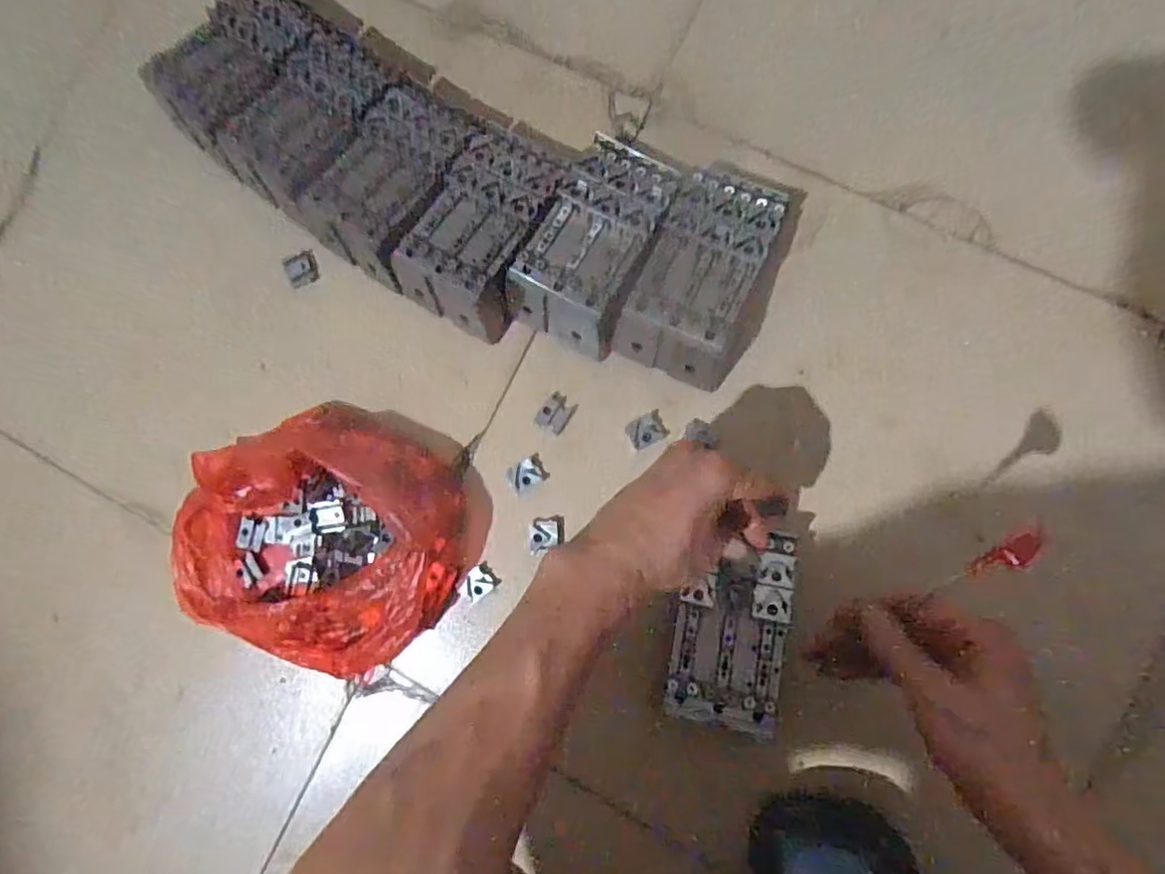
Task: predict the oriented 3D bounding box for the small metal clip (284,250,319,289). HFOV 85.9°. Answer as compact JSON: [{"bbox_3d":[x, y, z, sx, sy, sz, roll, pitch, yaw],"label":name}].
[{"bbox_3d":[-0.234,-0.140,0.525,0.027,0.010,0.022,-26,86,6],"label":"small metal clip"}]

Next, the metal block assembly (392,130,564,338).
[{"bbox_3d":[-0.074,-0.157,0.478,0.086,0.060,0.149,25,92,7],"label":"metal block assembly"}]

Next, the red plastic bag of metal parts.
[{"bbox_3d":[-0.216,0.076,0.482,0.233,0.065,0.200,8,89,7],"label":"red plastic bag of metal parts"}]

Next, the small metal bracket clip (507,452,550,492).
[{"bbox_3d":[-0.043,0.030,0.491,0.028,0.004,0.023,-31,85,5],"label":"small metal bracket clip"}]

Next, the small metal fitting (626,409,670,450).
[{"bbox_3d":[0.050,-0.005,0.482,0.028,0.005,0.023,-28,85,5],"label":"small metal fitting"}]

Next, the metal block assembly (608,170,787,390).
[{"bbox_3d":[0.090,-0.119,0.453,0.090,0.057,0.154,22,91,7],"label":"metal block assembly"}]

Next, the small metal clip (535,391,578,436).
[{"bbox_3d":[-0.022,-0.018,0.491,0.024,0.004,0.031,33,92,7],"label":"small metal clip"}]

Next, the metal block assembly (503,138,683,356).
[{"bbox_3d":[0.009,-0.145,0.465,0.078,0.060,0.147,26,92,7],"label":"metal block assembly"}]

